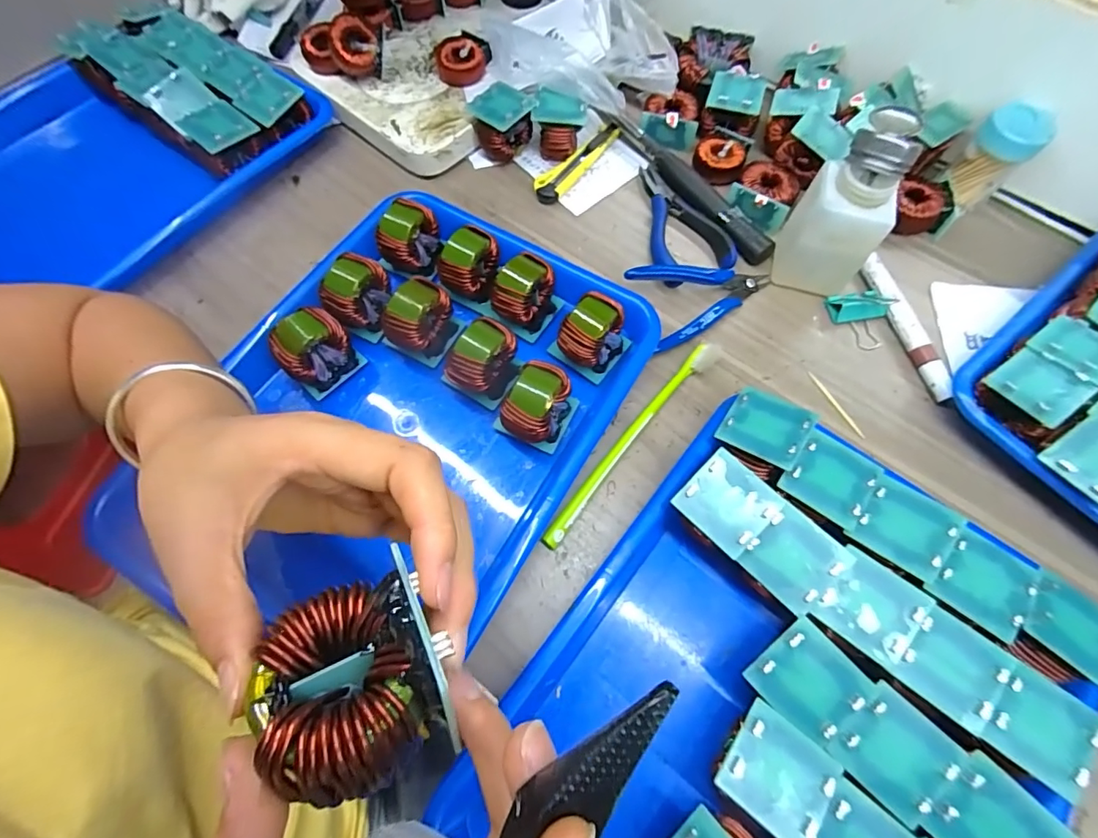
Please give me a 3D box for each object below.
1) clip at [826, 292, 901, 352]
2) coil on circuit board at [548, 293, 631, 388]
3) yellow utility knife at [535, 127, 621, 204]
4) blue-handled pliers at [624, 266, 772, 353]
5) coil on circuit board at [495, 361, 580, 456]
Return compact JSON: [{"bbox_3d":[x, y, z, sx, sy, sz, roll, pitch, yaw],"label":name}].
[{"bbox_3d":[0.242,-0.079,0.373,0.039,0.022,0.046,-7,67,-3],"label":"clip"},{"bbox_3d":[0.030,-0.060,0.345,0.045,0.038,0.047,41,73,15],"label":"coil on circuit board"},{"bbox_3d":[0.027,-0.232,0.440,0.025,0.011,0.110,37,72,14],"label":"yellow utility knife"},{"bbox_3d":[0.121,-0.095,0.382,0.113,0.011,0.064,-16,84,-17],"label":"blue-handled pliers"},{"bbox_3d":[-0.008,-0.008,0.327,0.043,0.042,0.048,25,69,10],"label":"coil on circuit board"}]

